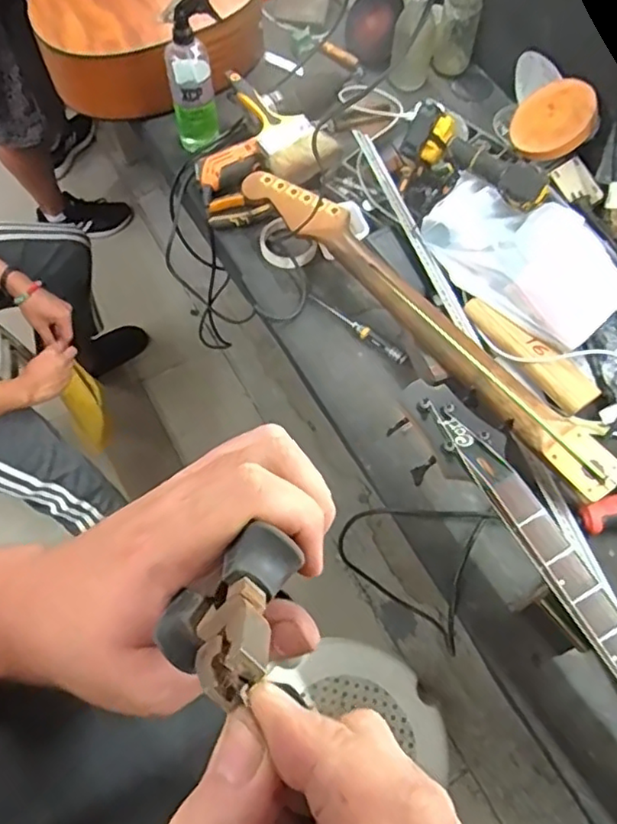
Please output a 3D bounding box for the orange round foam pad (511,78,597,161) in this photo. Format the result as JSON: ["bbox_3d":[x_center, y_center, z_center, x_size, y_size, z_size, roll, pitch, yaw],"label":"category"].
[{"bbox_3d":[0.377,-0.451,0.939,0.121,0.020,0.118,-16,68,38],"label":"orange round foam pad"}]

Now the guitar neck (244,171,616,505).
[{"bbox_3d":[0.132,-0.133,0.801,0.076,0.038,0.646,-37,70,-17],"label":"guitar neck"}]

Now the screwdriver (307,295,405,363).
[{"bbox_3d":[0.068,-0.120,0.864,0.170,0.016,0.021,37,69,16],"label":"screwdriver"}]

